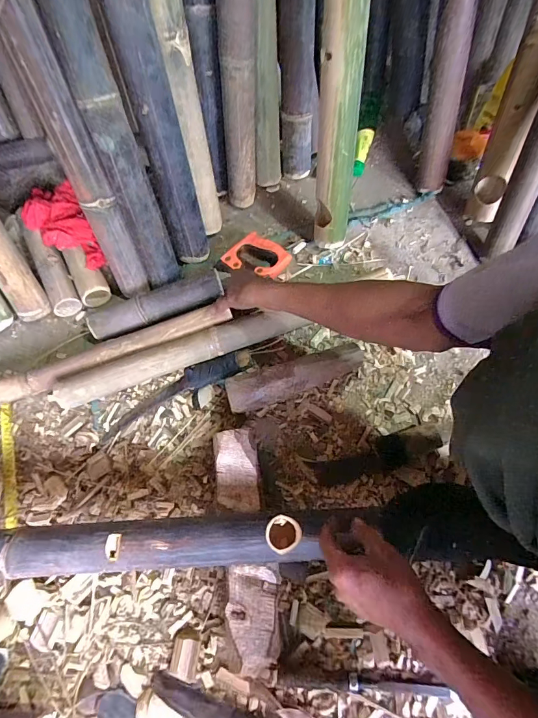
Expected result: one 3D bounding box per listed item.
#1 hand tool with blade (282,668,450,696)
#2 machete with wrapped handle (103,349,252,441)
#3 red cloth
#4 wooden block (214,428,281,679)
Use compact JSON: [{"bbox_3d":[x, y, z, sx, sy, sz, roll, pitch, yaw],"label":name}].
[{"bbox_3d":[0.130,0.451,0.524,0.231,0.022,0.024,1,66,3],"label":"hand tool with blade"},{"bbox_3d":[-0.173,0.060,0.703,0.306,0.039,0.059,-25,68,-8],"label":"machete with wrapped handle"},{"bbox_3d":[-0.432,-0.272,0.786,0.123,0.063,0.218,-27,68,-9],"label":"red cloth"},{"bbox_3d":[-0.033,0.281,0.584,0.076,0.061,0.331,-8,66,-1],"label":"wooden block"}]

